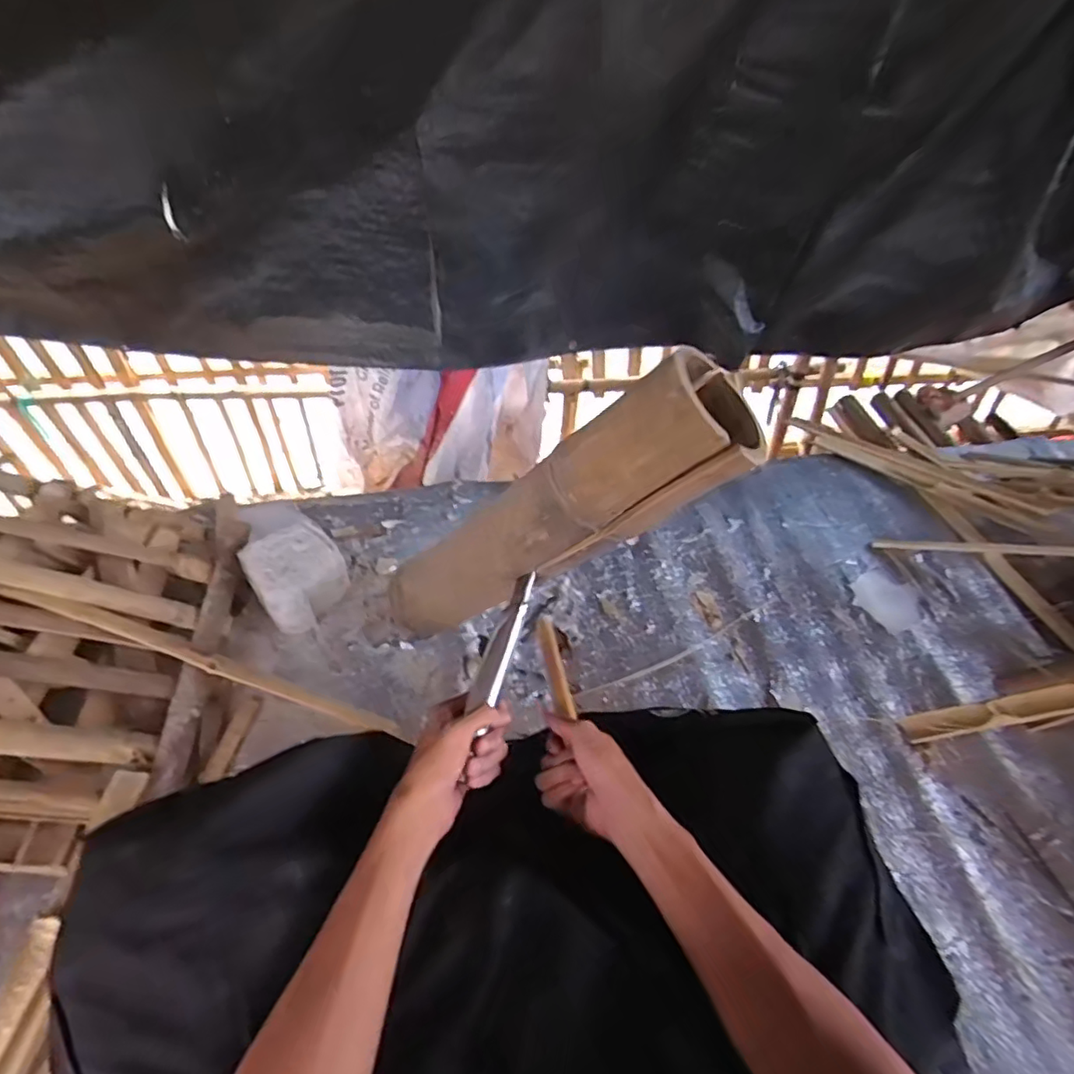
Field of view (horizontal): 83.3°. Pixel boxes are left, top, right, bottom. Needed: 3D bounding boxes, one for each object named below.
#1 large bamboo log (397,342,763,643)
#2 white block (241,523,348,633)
[{"bbox_3d":[-0.007,-0.013,0.636,0.105,0.490,0.100,40,45,-19],"label":"large bamboo log"},{"bbox_3d":[-0.342,0.056,0.865,0.116,0.088,0.130,-29,54,-27],"label":"white block"}]

